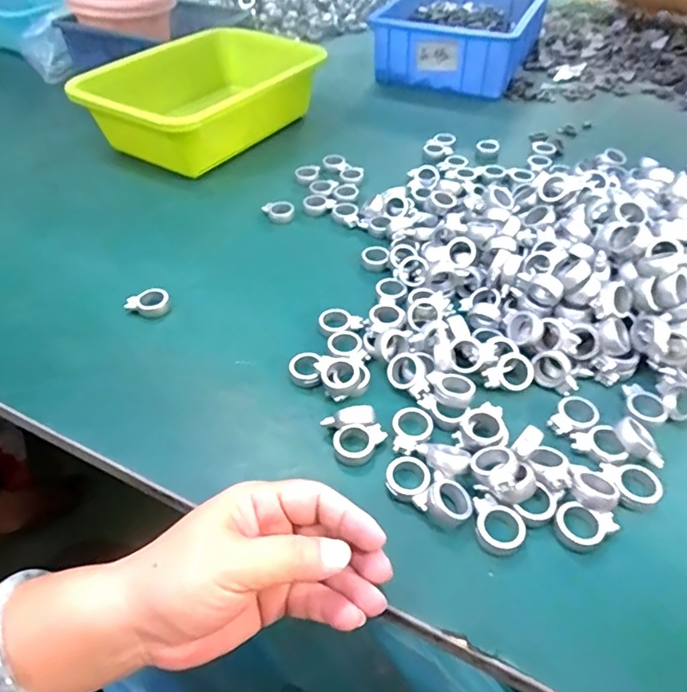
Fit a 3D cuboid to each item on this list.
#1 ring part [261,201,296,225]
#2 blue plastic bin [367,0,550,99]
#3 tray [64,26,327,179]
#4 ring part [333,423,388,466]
[{"bbox_3d":[-0.064,-0.133,0.530,0.031,0.015,0.019,-13,48,-12],"label":"ring part"},{"bbox_3d":[0.184,-0.482,0.812,0.202,0.082,0.307,19,49,18],"label":"blue plastic bin"},{"bbox_3d":[-0.161,-0.301,0.647,0.199,0.078,0.292,22,50,20],"label":"tray"},{"bbox_3d":[0.011,0.060,0.340,0.034,0.015,0.021,-20,49,-18],"label":"ring part"}]

